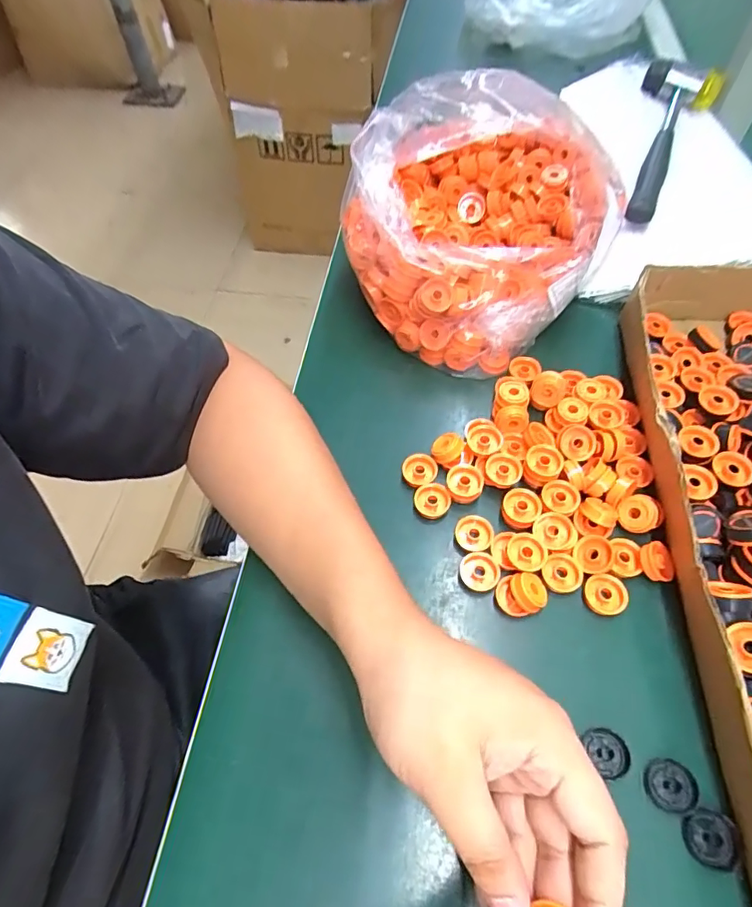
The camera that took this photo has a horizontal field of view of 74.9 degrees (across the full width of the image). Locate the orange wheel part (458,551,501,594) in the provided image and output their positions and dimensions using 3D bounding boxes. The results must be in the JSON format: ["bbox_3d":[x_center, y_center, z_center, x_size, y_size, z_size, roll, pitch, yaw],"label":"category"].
[{"bbox_3d":[0.070,0.079,0.329,0.025,0.011,0.024,11,59,8],"label":"orange wheel part"}]

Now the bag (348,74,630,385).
[{"bbox_3d":[0.093,-0.217,0.413,0.202,0.149,0.236,35,65,20],"label":"bag"}]

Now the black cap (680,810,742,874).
[{"bbox_3d":[0.173,0.199,0.253,0.021,0.013,0.024,1,58,2],"label":"black cap"}]

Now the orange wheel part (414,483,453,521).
[{"bbox_3d":[0.041,0.034,0.358,0.026,0.011,0.023,3,58,3],"label":"orange wheel part"}]

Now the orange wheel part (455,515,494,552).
[{"bbox_3d":[0.068,0.056,0.343,0.025,0.010,0.022,10,59,7],"label":"orange wheel part"}]

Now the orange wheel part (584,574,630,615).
[{"bbox_3d":[0.149,0.092,0.319,0.026,0.010,0.025,-1,58,1],"label":"orange wheel part"}]

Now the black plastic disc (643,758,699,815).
[{"bbox_3d":[0.160,0.180,0.266,0.024,0.010,0.023,-1,58,1],"label":"black plastic disc"}]

